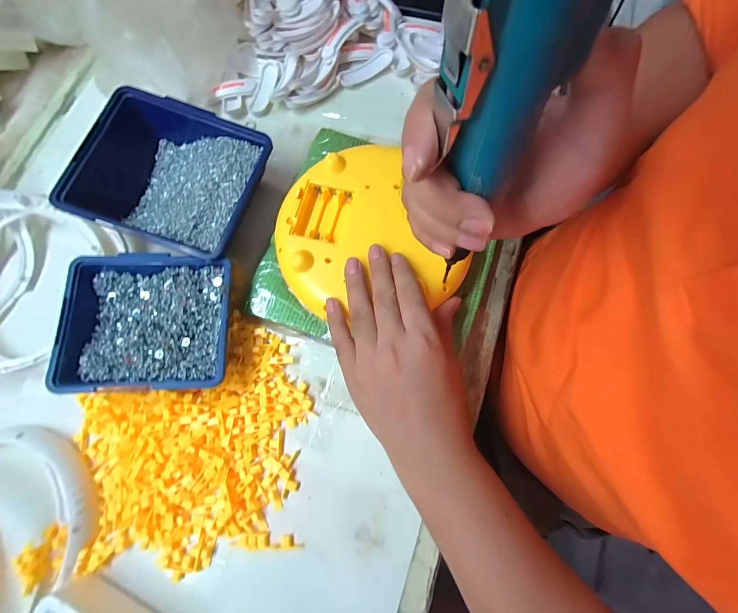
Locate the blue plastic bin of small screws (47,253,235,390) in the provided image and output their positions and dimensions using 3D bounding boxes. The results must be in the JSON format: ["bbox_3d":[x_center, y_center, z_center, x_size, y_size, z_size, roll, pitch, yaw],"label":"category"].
[{"bbox_3d":[-0.196,0.015,0.316,0.135,0.050,0.118,-3,74,3],"label":"blue plastic bin of small screws"}]

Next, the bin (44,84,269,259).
[{"bbox_3d":[-0.198,-0.129,0.351,0.169,0.058,0.143,18,76,8],"label":"bin"}]

